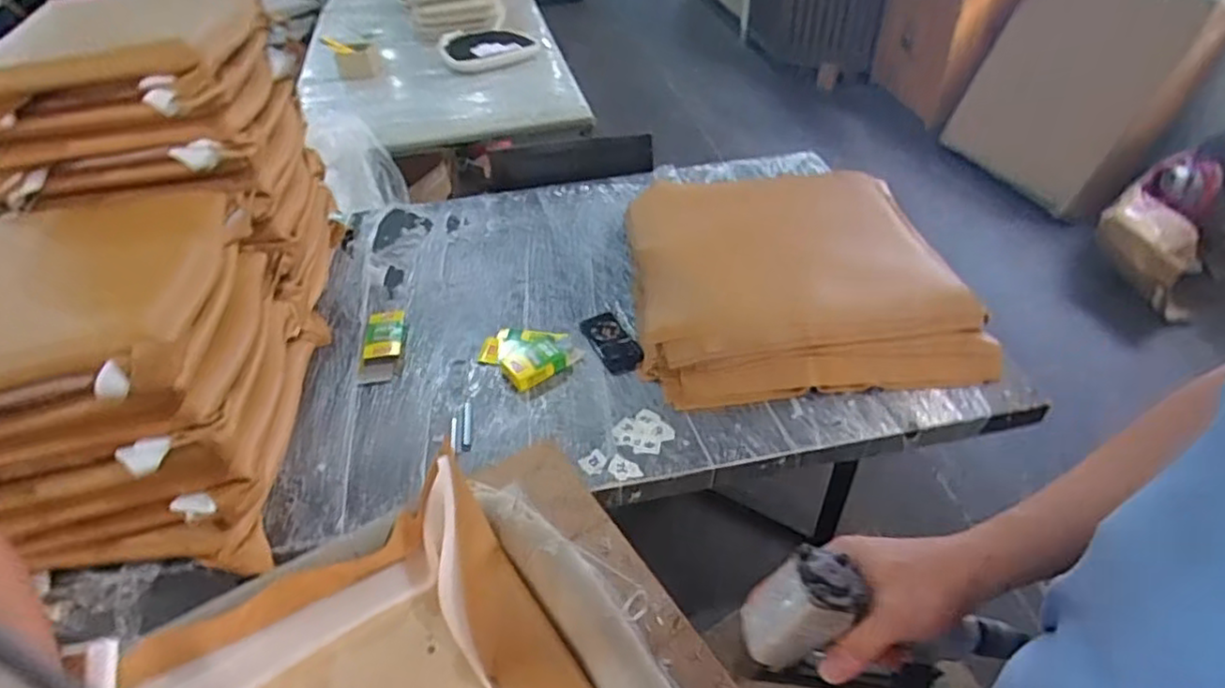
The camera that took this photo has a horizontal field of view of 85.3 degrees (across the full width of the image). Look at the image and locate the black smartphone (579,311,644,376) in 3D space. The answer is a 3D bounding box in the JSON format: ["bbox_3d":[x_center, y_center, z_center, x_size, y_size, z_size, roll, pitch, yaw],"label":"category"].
[{"bbox_3d":[-0.002,-0.006,1.387,0.086,0.006,0.175,-21,45,-20],"label":"black smartphone"}]

